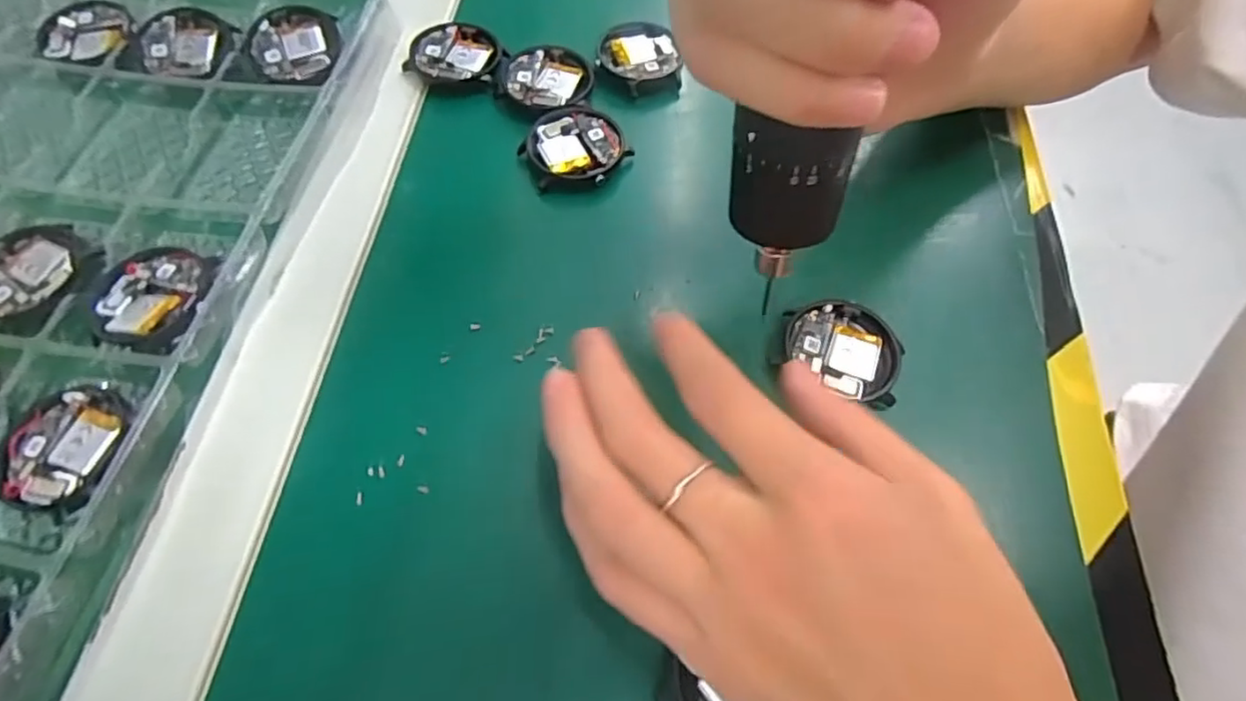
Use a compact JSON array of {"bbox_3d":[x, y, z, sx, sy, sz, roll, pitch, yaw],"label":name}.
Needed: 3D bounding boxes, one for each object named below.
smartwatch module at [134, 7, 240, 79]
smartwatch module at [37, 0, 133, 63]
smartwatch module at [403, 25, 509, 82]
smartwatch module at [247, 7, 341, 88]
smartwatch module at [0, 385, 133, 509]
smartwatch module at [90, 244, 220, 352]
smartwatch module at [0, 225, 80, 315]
[{"bbox_3d":[-0.217,-0.153,0.313,0.050,0.013,0.038,1,62,-1],"label":"smartwatch module"},{"bbox_3d":[-0.275,-0.162,0.321,0.043,0.009,0.044,-14,63,-9],"label":"smartwatch module"},{"bbox_3d":[-0.085,-0.150,0.318,0.046,0.006,0.040,7,62,2],"label":"smartwatch module"},{"bbox_3d":[-0.161,-0.149,0.310,0.042,0.016,0.045,-17,64,-11],"label":"smartwatch module"},{"bbox_3d":[-0.194,0.034,0.219,0.040,0.009,0.043,3,62,0],"label":"smartwatch module"},{"bbox_3d":[-0.186,-0.021,0.246,0.043,0.011,0.045,3,62,0],"label":"smartwatch module"},{"bbox_3d":[-0.245,-0.032,0.257,0.038,0.007,0.043,-23,65,-13],"label":"smartwatch module"}]

